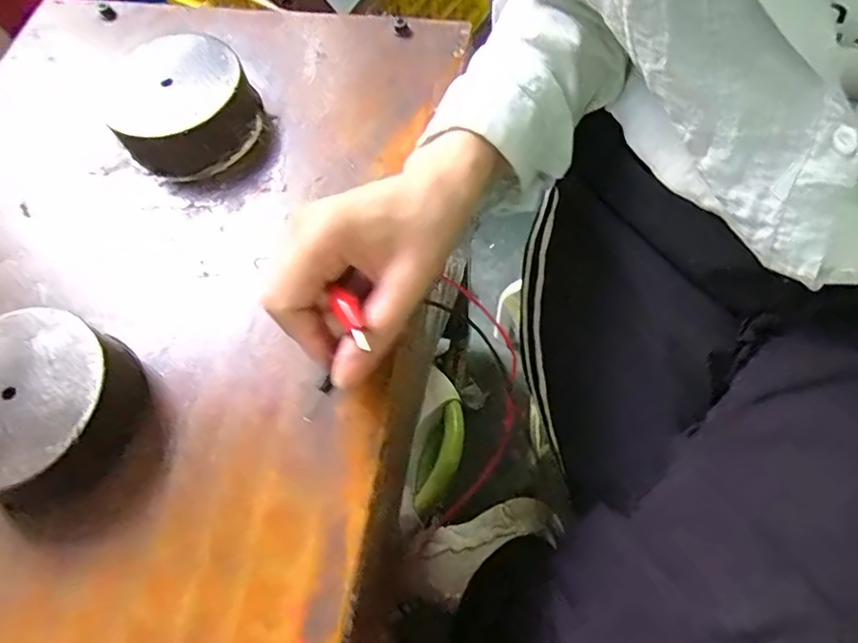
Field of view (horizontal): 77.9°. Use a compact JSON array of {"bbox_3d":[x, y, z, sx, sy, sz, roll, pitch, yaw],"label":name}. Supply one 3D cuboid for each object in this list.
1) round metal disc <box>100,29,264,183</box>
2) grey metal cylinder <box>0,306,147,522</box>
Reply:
[{"bbox_3d":[-0.166,-0.148,0.352,0.090,0.050,0.098,1,65,-2],"label":"round metal disc"},{"bbox_3d":[-0.196,0.043,0.269,0.097,0.039,0.089,26,68,13],"label":"grey metal cylinder"}]

